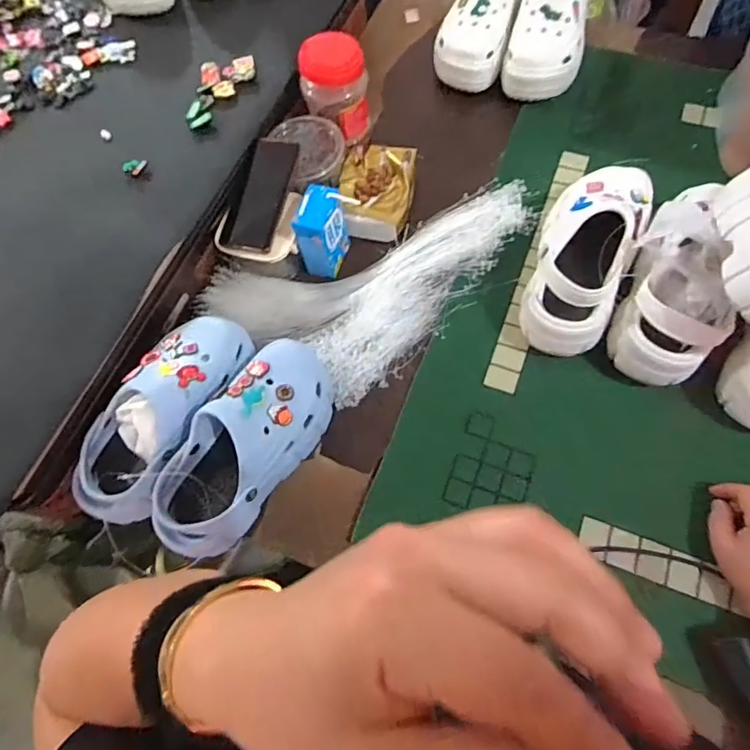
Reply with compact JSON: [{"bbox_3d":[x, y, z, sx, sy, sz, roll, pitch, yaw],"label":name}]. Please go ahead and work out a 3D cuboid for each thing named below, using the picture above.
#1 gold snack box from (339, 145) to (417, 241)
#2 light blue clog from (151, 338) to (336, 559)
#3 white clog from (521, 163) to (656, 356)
[{"bbox_3d":[0.001,-0.260,0.700,0.104,0.026,0.143,8,69,6],"label":"gold snack box"},{"bbox_3d":[-0.140,0.076,0.549,0.099,0.100,0.249,32,73,14],"label":"light blue clog"},{"bbox_3d":[0.262,-0.148,0.614,0.114,0.110,0.246,17,70,10],"label":"white clog"}]

